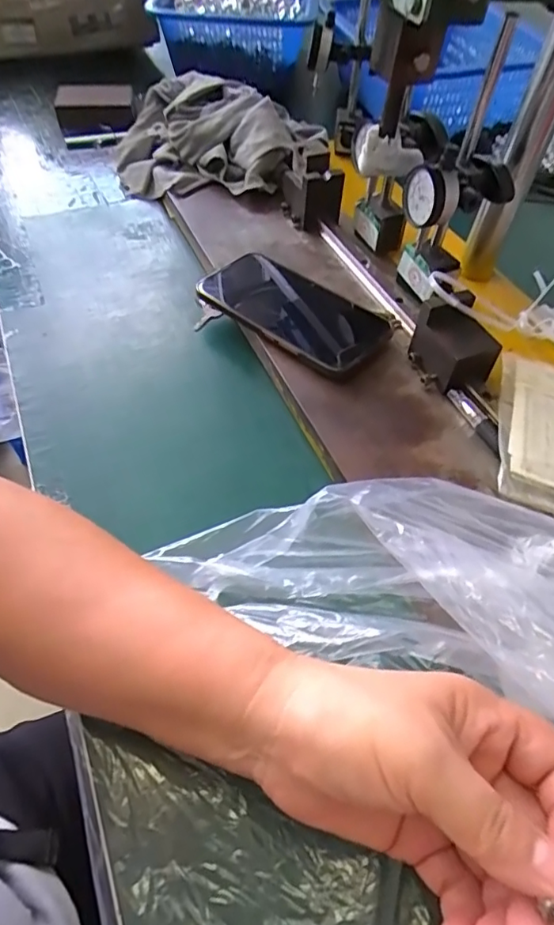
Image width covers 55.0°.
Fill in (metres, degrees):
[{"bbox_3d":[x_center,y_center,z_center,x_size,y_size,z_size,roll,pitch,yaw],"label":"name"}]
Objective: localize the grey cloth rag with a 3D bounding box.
[{"bbox_3d":[-0.068,-0.358,0.592,0.255,0.069,0.143,14,53,10],"label":"grey cloth rag"}]

